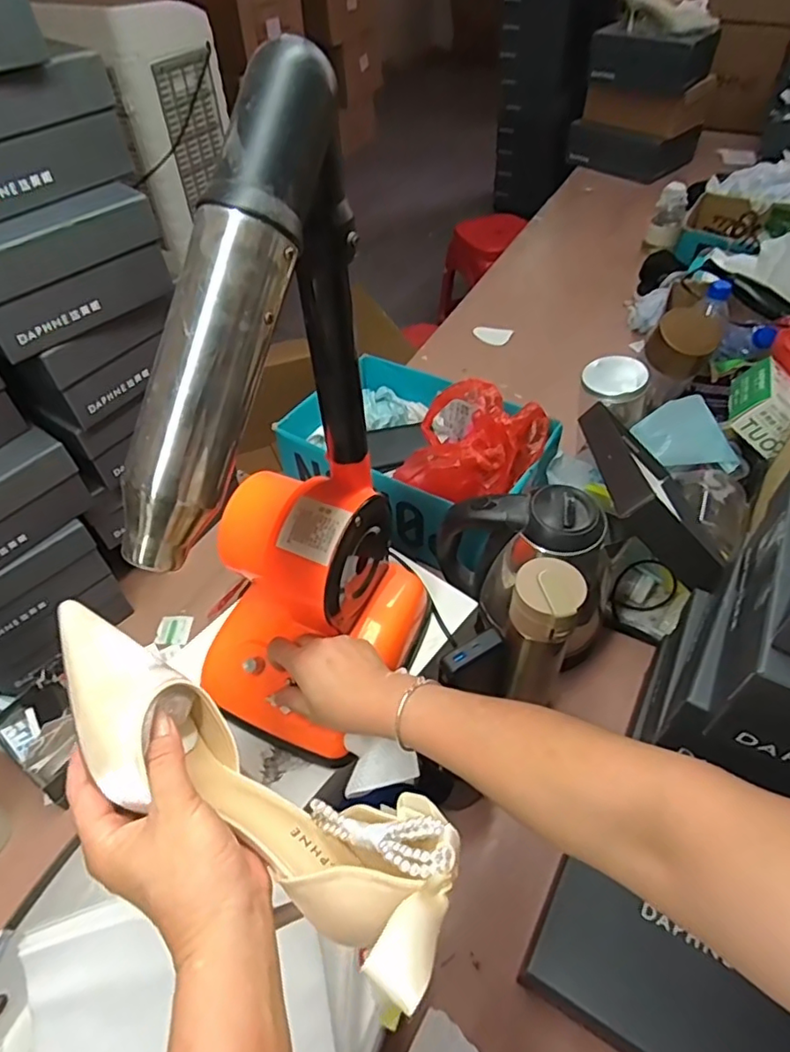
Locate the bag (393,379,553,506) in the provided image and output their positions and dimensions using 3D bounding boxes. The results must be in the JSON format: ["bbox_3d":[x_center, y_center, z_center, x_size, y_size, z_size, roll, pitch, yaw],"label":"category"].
[{"bbox_3d":[0.102,-0.101,0.754,0.167,0.092,0.148,13,52,13],"label":"bag"}]

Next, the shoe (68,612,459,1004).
[{"bbox_3d":[-0.089,0.134,0.335,0.264,0.105,0.091,30,57,15],"label":"shoe"}]

